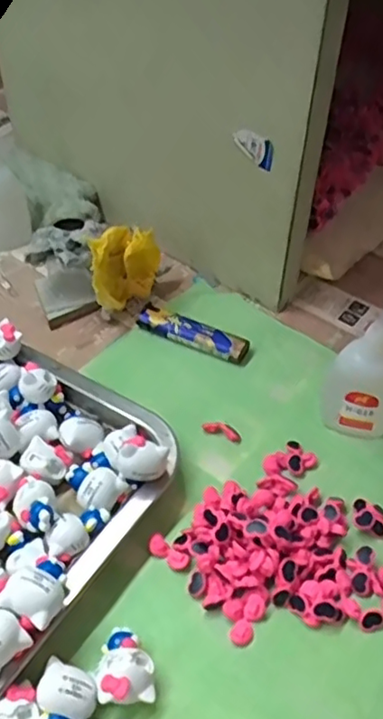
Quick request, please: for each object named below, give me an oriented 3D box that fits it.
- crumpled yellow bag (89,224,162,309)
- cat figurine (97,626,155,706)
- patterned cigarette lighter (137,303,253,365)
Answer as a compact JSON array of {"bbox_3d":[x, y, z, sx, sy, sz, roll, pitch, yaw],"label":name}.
[{"bbox_3d":[-0.044,-0.056,0.425,0.044,0.062,0.036,-4,46,-5],"label":"crumpled yellow bag"},{"bbox_3d":[-0.029,0.137,0.277,0.024,0.019,0.034,-3,46,-3],"label":"cat figurine"},{"bbox_3d":[0.000,-0.018,0.429,0.080,0.010,0.021,20,49,18],"label":"patterned cigarette lighter"}]

